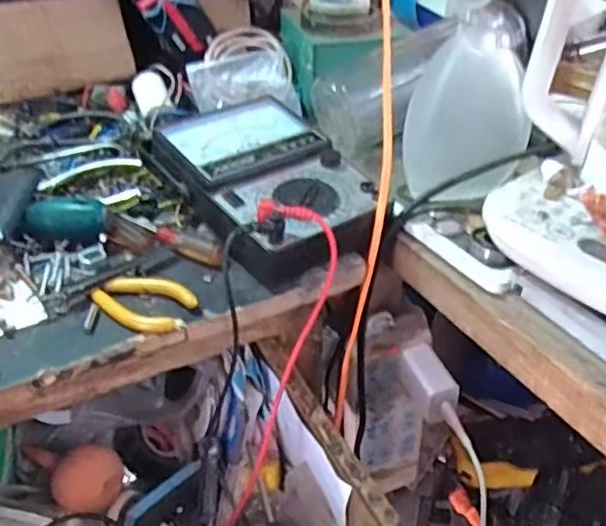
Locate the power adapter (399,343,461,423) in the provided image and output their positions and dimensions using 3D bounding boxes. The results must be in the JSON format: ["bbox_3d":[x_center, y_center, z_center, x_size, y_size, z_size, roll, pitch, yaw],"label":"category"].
[{"bbox_3d":[0.101,0.100,0.520,0.032,0.035,0.055,-14,40,-18],"label":"power adapter"}]

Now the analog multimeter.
[{"bbox_3d":[-0.027,-0.059,0.471,0.114,0.052,0.166,-21,42,-25],"label":"analog multimeter"}]

